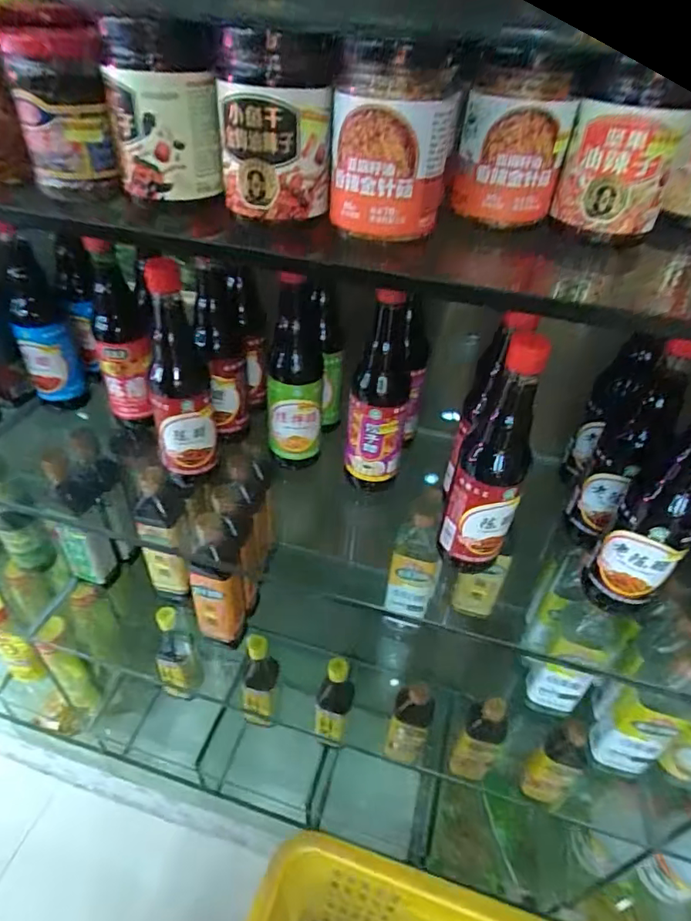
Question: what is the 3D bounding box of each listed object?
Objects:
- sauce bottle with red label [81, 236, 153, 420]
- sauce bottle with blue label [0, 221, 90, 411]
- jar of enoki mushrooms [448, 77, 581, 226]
[{"bbox_3d":[-0.252,-0.144,0.591,0.054,0.201,0.058,-14,43,-20],"label":"sauce bottle with red label"},{"bbox_3d":[-0.356,-0.139,0.634,0.061,0.200,0.052,-19,45,-25],"label":"sauce bottle with blue label"},{"bbox_3d":[0.116,-0.213,0.365,0.064,0.077,0.076,15,41,13],"label":"jar of enoki mushrooms"}]

